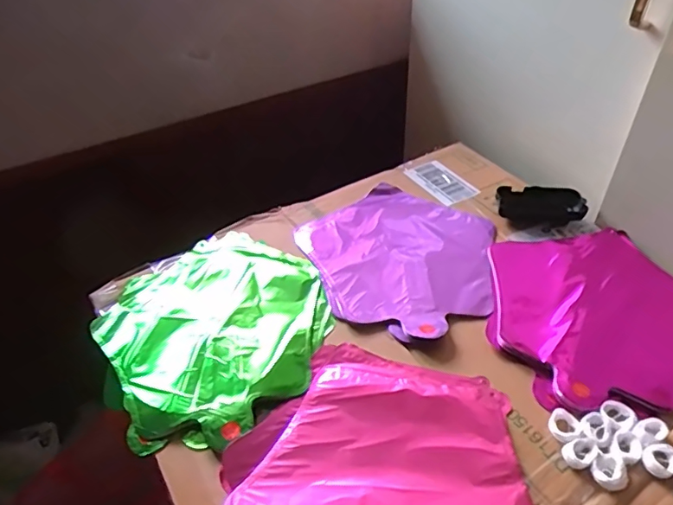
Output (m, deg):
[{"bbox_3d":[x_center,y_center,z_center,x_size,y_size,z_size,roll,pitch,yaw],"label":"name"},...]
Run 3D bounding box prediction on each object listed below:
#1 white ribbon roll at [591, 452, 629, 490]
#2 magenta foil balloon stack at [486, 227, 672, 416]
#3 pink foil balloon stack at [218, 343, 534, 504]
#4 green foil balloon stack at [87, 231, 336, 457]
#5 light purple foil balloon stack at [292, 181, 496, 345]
[{"bbox_3d":[0.221,0.178,0.419,0.029,0.007,0.027,-29,49,-25],"label":"white ribbon roll"},{"bbox_3d":[0.273,0.060,0.548,0.231,0.011,0.229,-8,43,-10],"label":"magenta foil balloon stack"},{"bbox_3d":[0.031,0.178,0.429,0.239,0.017,0.226,-3,43,0],"label":"pink foil balloon stack"},{"bbox_3d":[-0.128,0.078,0.549,0.233,0.026,0.249,-31,49,-27],"label":"green foil balloon stack"},{"bbox_3d":[0.083,-0.001,0.615,0.225,0.014,0.235,-24,47,-21],"label":"light purple foil balloon stack"}]

